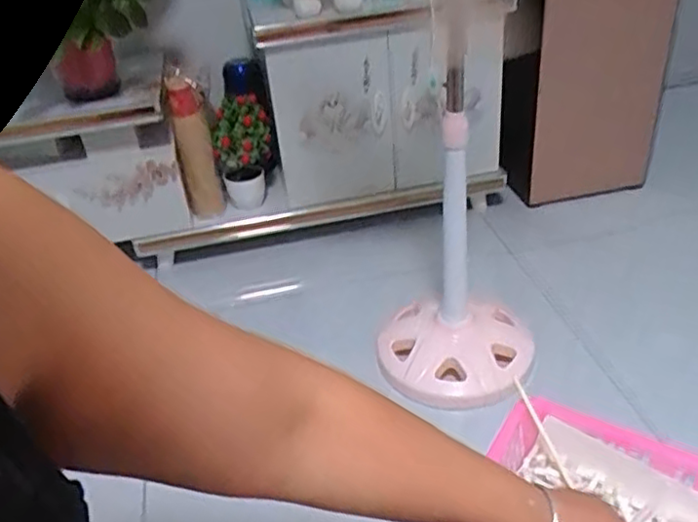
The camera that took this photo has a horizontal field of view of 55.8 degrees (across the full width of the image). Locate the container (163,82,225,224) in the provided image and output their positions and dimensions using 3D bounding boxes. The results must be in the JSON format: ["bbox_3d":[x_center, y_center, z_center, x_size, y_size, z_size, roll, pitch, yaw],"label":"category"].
[{"bbox_3d":[-0.320,-0.225,1.382,0.075,0.291,0.072,-12,35,-8],"label":"container"}]

